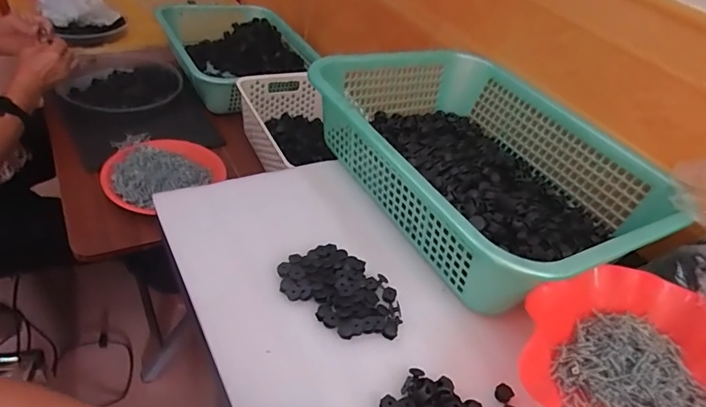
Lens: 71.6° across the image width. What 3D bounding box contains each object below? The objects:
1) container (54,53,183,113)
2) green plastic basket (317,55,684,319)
[{"bbox_3d":[-0.468,-0.243,0.995,0.222,0.032,0.220,6,41,-6],"label":"container"},{"bbox_3d":[0.150,-0.056,0.577,0.300,0.104,0.390,-18,48,-25],"label":"green plastic basket"}]

